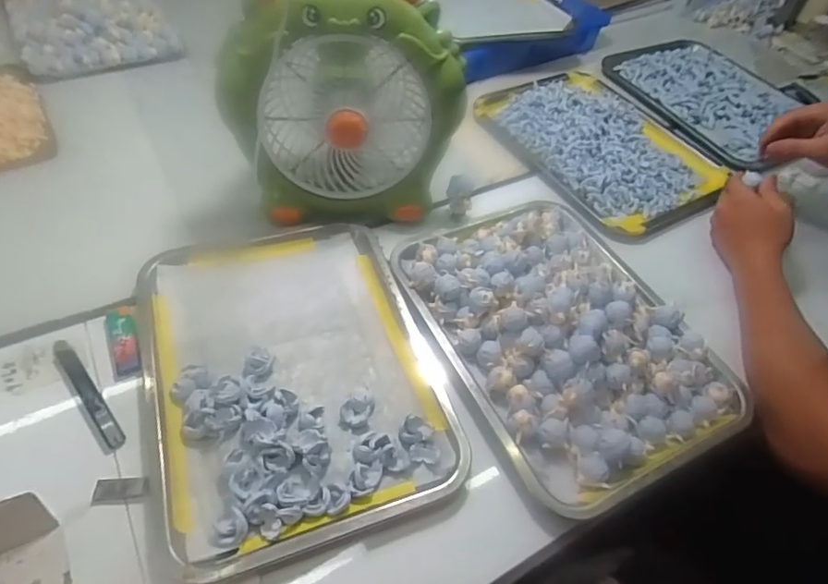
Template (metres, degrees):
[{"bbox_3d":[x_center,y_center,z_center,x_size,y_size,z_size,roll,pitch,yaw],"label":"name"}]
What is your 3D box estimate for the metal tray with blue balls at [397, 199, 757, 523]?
[{"bbox_3d":[0.158,0.024,0.552,0.264,0.044,0.353,-18,55,-19],"label":"metal tray with blue balls"}]

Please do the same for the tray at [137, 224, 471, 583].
[{"bbox_3d":[-0.124,0.064,0.518,0.261,0.028,0.359,-15,54,-17],"label":"tray"}]

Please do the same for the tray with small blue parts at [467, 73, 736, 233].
[{"bbox_3d":[0.286,-0.247,0.795,0.275,0.023,0.346,-26,58,-24],"label":"tray with small blue parts"}]

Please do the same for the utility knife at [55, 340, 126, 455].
[{"bbox_3d":[-0.304,0.092,0.483,0.018,0.007,0.137,-32,61,-27],"label":"utility knife"}]

